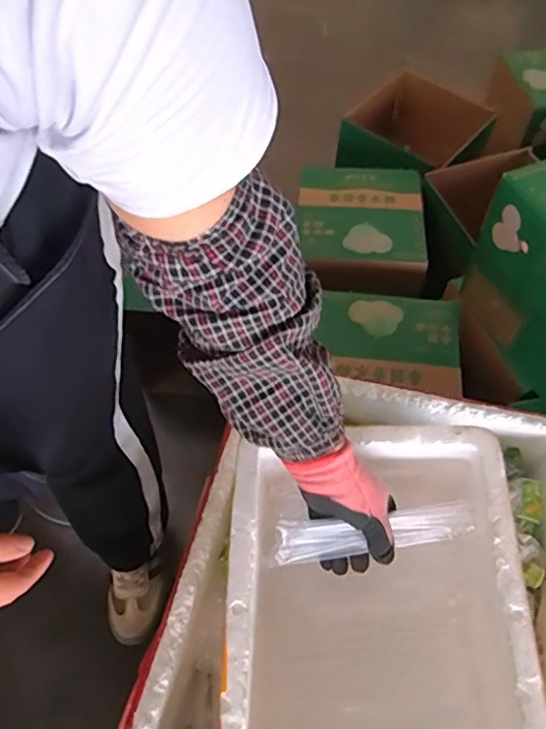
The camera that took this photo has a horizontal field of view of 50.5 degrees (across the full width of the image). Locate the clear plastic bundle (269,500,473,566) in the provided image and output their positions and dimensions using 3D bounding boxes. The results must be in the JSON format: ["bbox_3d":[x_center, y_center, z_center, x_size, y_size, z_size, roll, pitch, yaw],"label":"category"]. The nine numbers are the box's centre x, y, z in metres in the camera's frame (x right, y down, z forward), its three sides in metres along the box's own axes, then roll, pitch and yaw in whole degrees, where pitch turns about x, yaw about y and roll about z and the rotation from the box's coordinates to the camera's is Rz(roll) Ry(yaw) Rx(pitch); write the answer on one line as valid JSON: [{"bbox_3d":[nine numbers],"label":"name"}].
[{"bbox_3d":[0.095,0.160,0.560,0.194,0.025,0.036,-8,55,-3],"label":"clear plastic bundle"}]

